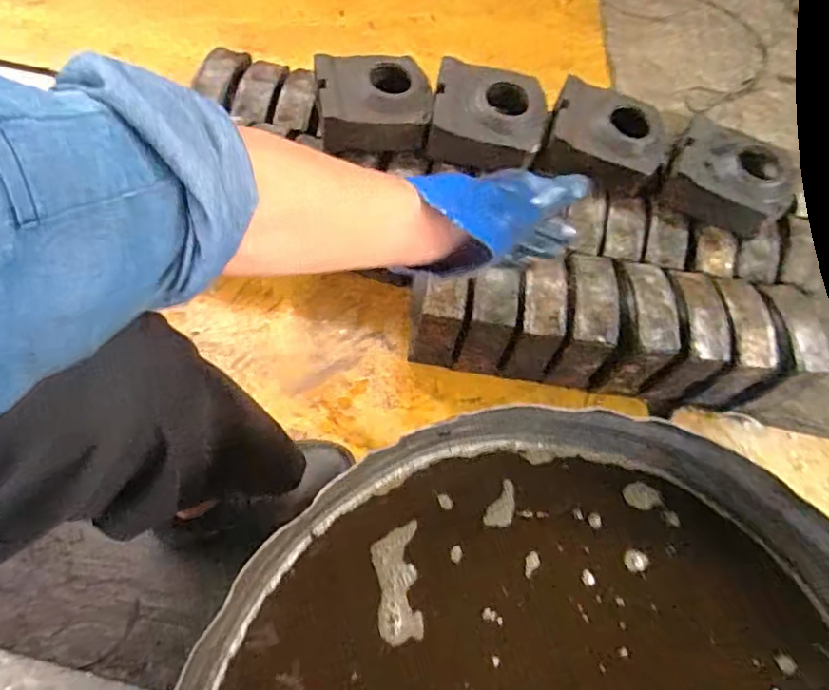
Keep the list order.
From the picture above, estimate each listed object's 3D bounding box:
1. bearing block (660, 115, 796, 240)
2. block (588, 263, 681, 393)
[{"bbox_3d":[0.517,-0.278,0.938,0.188,0.069,0.153,23,62,7],"label":"bearing block"},{"bbox_3d":[0.349,-0.026,0.899,0.090,0.121,0.177,11,61,1],"label":"block"}]

